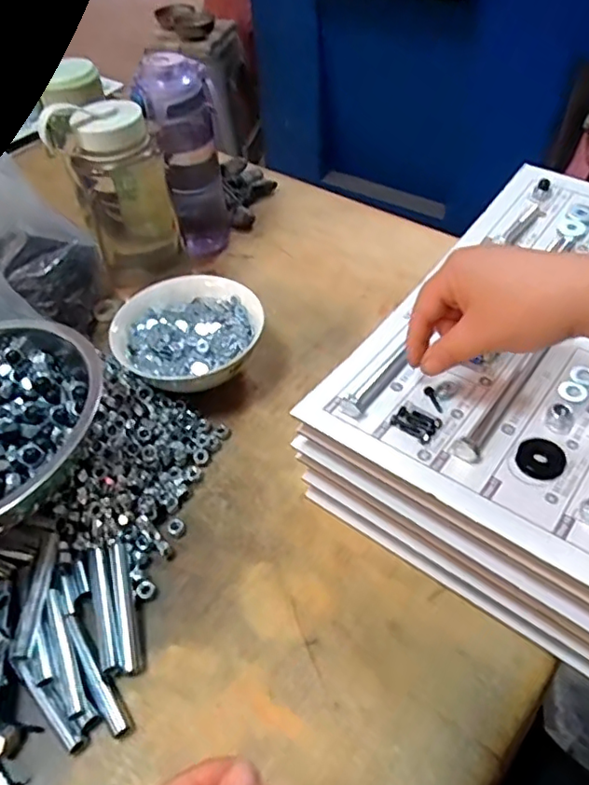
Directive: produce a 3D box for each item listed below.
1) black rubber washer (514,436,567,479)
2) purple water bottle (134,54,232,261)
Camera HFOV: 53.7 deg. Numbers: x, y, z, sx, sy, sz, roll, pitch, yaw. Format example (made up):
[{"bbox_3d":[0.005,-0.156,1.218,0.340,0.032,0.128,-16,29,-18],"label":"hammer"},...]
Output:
[{"bbox_3d":[0.160,0.042,0.376,0.029,0.005,0.034,31,61,26],"label":"black rubber washer"},{"bbox_3d":[-0.116,-0.254,0.659,0.075,0.219,0.065,-6,52,1],"label":"purple water bottle"}]

